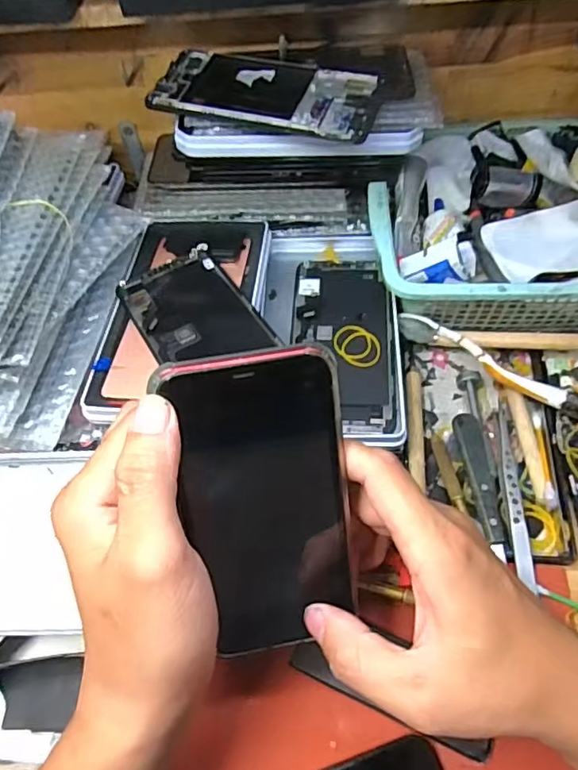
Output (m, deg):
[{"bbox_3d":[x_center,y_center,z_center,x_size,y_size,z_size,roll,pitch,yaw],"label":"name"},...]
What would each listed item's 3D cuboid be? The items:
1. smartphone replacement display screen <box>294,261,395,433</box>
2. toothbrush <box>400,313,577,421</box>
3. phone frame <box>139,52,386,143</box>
[{"bbox_3d":[0.039,-0.034,0.414,0.069,0.004,0.152,0,56,5],"label":"smartphone replacement display screen"},{"bbox_3d":[0.158,-0.007,0.399,0.172,0.022,0.020,27,62,21],"label":"toothbrush"},{"bbox_3d":[-0.015,-0.203,0.391,0.152,0.009,0.072,11,57,12],"label":"phone frame"}]

